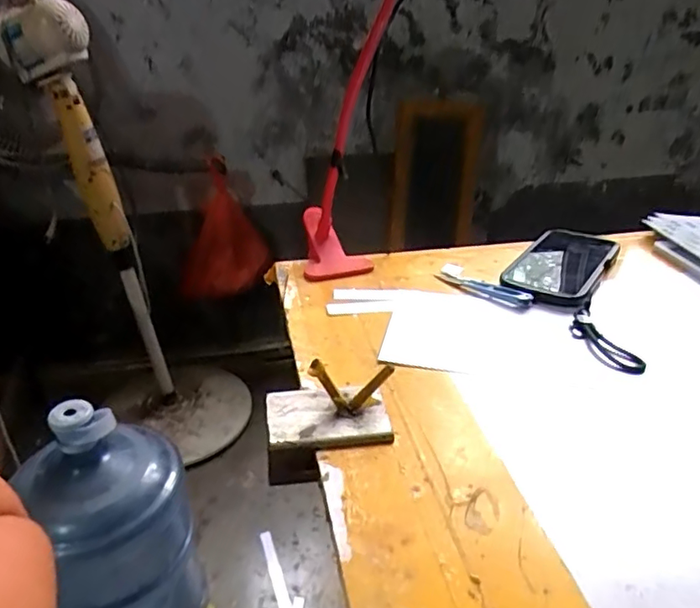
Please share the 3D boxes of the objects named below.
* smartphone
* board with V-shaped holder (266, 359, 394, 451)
[{"bbox_3d":[0.222,-0.042,0.595,0.089,0.015,0.188,16,33,28],"label":"smartphone"},{"bbox_3d":[-0.015,0.062,0.376,0.083,0.041,0.059,-4,29,-6],"label":"board with V-shaped holder"}]

